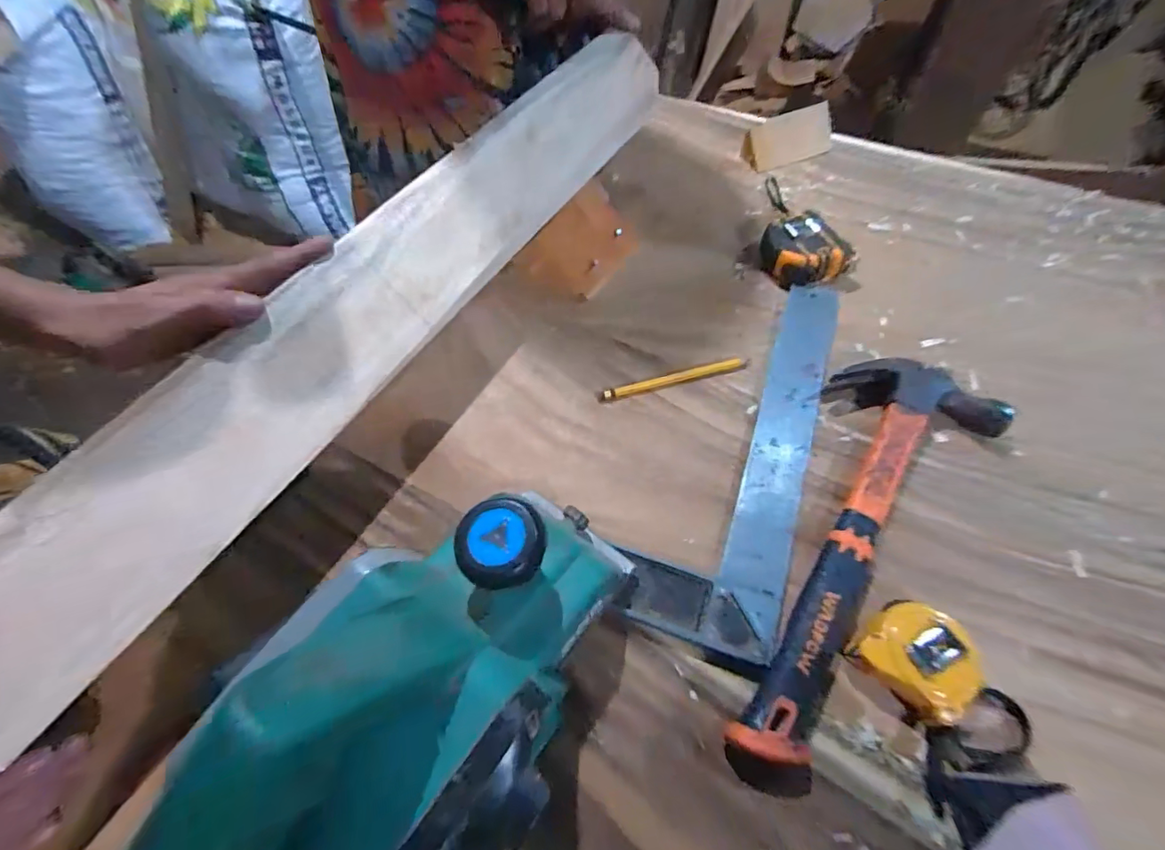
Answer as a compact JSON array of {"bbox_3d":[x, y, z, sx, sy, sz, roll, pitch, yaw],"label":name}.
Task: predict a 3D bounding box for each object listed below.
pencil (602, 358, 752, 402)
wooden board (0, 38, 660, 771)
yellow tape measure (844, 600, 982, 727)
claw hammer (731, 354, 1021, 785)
[{"bbox_3d":[0.082,-0.040,0.453,0.136,0.005,0.013,-14,59,-6],"label":"pencil"},{"bbox_3d":[-0.140,-0.117,0.393,0.100,0.016,0.698,46,65,-20],"label":"wooden board"},{"bbox_3d":[0.205,0.142,0.314,0.053,0.037,0.058,-37,64,-18],"label":"yellow tape measure"},{"bbox_3d":[0.180,0.074,0.364,0.114,0.027,0.326,36,66,21],"label":"claw hammer"}]

